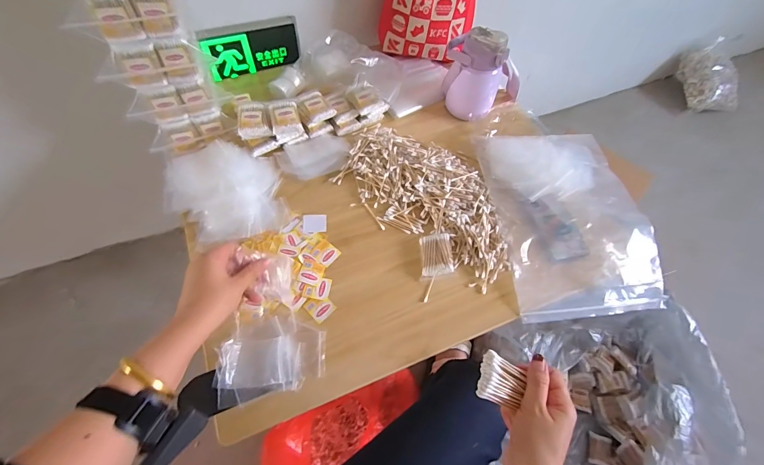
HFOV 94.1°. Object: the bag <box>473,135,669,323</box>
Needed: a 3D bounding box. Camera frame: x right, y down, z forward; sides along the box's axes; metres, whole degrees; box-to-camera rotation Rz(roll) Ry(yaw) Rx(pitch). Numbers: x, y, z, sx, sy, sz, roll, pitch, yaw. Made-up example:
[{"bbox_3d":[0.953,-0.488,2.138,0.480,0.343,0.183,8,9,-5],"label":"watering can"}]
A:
[{"bbox_3d":[0.356,-0.035,0.693,0.290,0.062,0.391,-4,60,-5],"label":"bag"}]

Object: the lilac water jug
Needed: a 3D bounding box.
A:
[{"bbox_3d":[0.220,-0.333,0.748,0.168,0.154,0.095,9,61,4],"label":"lilac water jug"}]

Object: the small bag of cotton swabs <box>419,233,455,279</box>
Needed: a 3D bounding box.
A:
[{"bbox_3d":[0.096,0.040,0.624,0.053,0.023,0.075,0,60,-2],"label":"small bag of cotton swabs"}]

